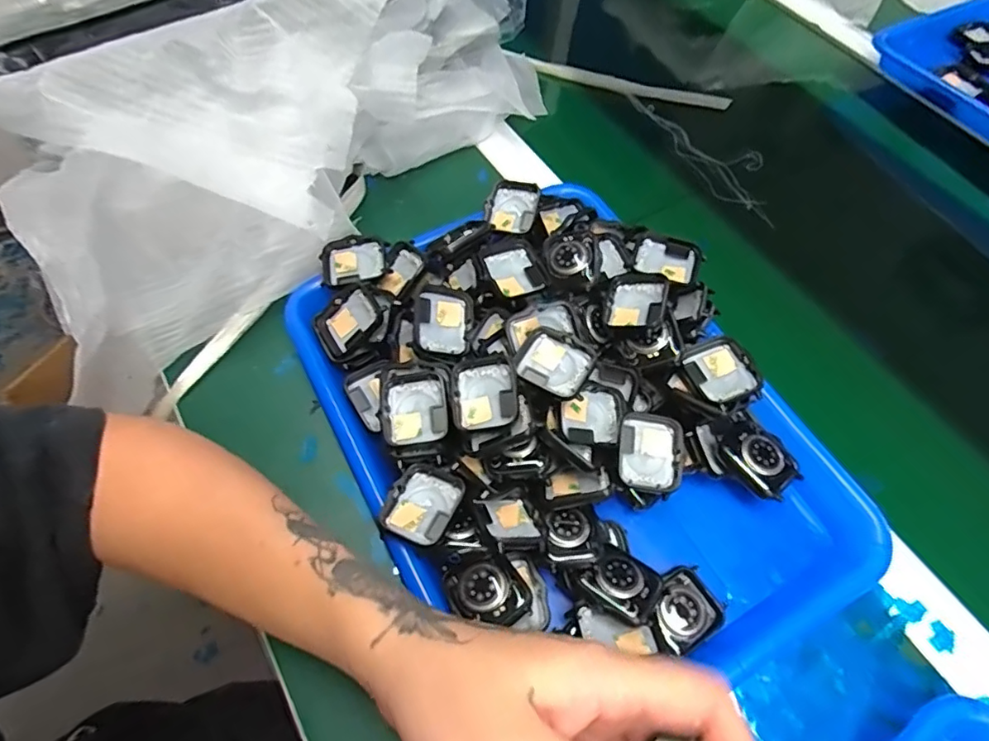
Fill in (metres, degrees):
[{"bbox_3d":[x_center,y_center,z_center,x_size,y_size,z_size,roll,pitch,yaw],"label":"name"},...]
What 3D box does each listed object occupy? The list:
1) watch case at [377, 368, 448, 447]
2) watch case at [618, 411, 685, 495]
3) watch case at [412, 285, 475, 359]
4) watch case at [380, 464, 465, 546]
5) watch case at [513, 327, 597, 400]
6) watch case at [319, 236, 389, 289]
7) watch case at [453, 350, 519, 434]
[{"bbox_3d":[-0.047,0.020,0.316,0.037,0.010,0.044,-6,60,-5],"label":"watch case"},{"bbox_3d":[0.089,0.046,0.315,0.037,0.013,0.043,6,60,1],"label":"watch case"},{"bbox_3d":[-0.032,-0.030,0.338,0.038,0.012,0.043,8,75,-27],"label":"watch case"},{"bbox_3d":[-0.038,0.072,0.302,0.036,0.012,0.041,22,62,11],"label":"watch case"},{"bbox_3d":[0.035,-0.005,0.321,0.041,0.011,0.034,31,64,15],"label":"watch case"},{"bbox_3d":[-0.096,-0.074,0.378,0.043,0.013,0.035,-10,61,-8],"label":"watch case"},{"bbox_3d":[-0.005,0.013,0.314,0.037,0.010,0.044,-14,68,11],"label":"watch case"}]

